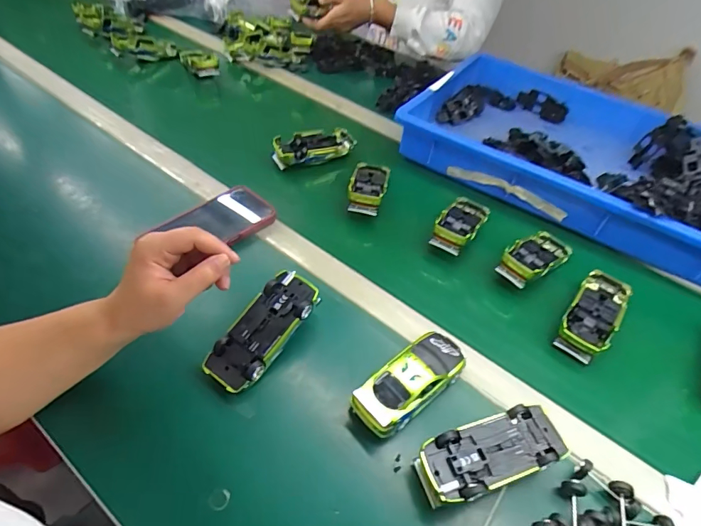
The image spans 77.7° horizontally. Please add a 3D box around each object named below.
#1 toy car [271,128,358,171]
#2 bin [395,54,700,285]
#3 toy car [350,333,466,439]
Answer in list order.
[{"bbox_3d":[-0.060,-0.188,0.710,0.137,0.037,0.052,-21,53,-25],"label":"toy car"},{"bbox_3d":[0.397,-0.187,0.734,0.552,0.093,0.365,31,51,20],"label":"bin"},{"bbox_3d":[0.060,0.115,0.432,0.127,0.038,0.054,-29,57,-30],"label":"toy car"}]

